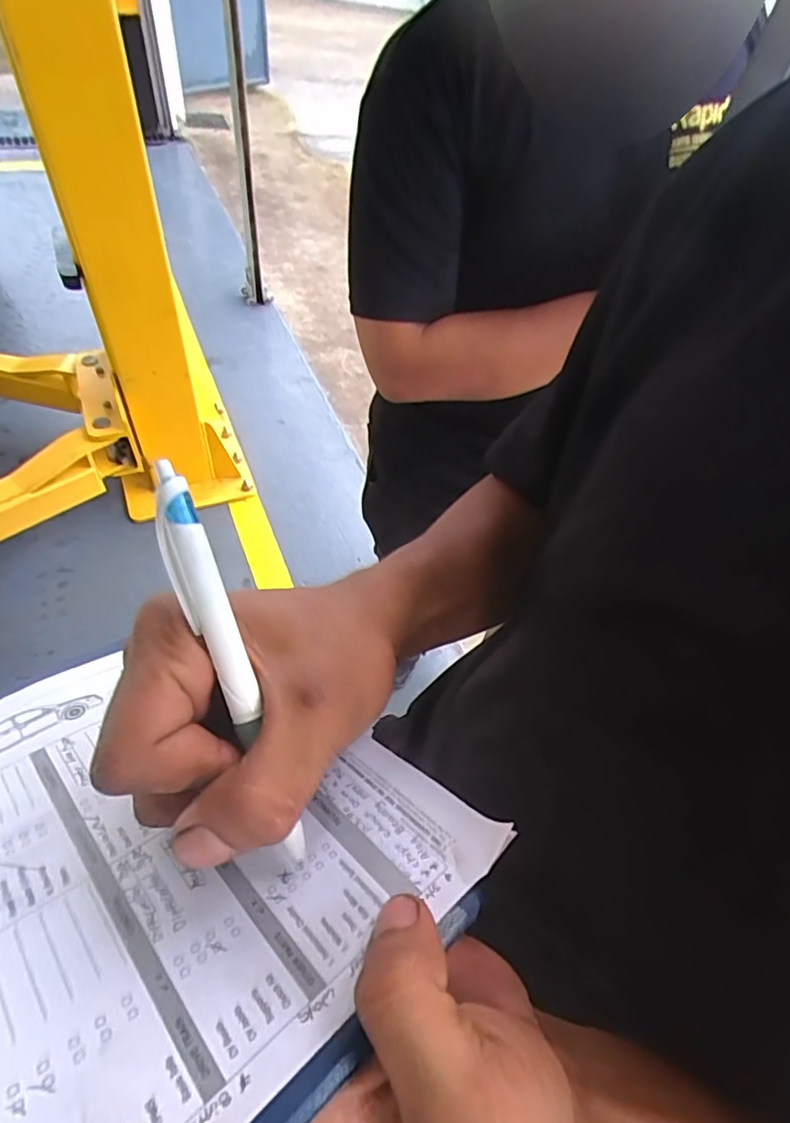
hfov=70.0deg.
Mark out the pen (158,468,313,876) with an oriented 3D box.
[{"bbox_3d":[-0.053,0.033,0.179,0.014,0.008,0.129,-19,96,-15],"label":"pen"}]

